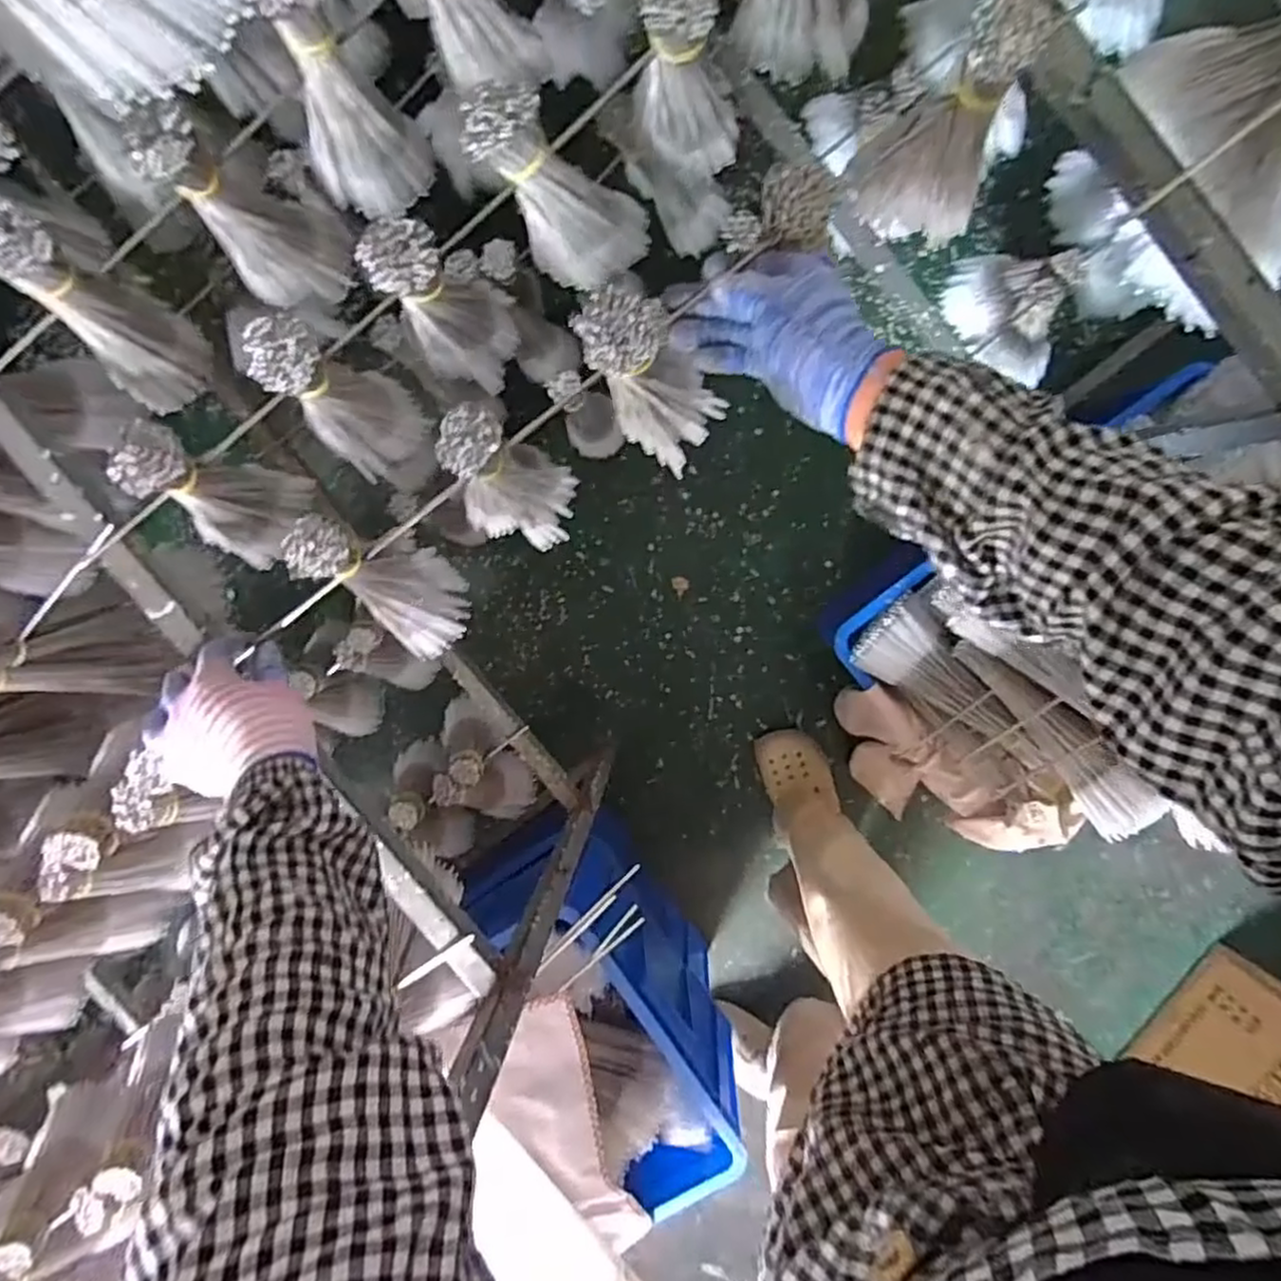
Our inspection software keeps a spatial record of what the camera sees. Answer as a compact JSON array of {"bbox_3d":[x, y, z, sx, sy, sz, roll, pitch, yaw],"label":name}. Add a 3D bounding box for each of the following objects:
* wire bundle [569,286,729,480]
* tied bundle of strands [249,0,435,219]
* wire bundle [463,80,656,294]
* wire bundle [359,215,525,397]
[{"bbox_3d":[0.003,-0.192,0.531,0.069,0.177,0.067,29,92,20],"label":"wire bundle"},{"bbox_3d":[-0.217,-0.384,0.517,0.081,0.160,0.079,44,91,-3],"label":"tied bundle of strands"},{"bbox_3d":[-0.069,-0.337,0.534,0.075,0.174,0.064,24,92,25],"label":"wire bundle"},{"bbox_3d":[-0.145,-0.255,0.560,0.083,0.153,0.079,-19,93,-1],"label":"wire bundle"}]

